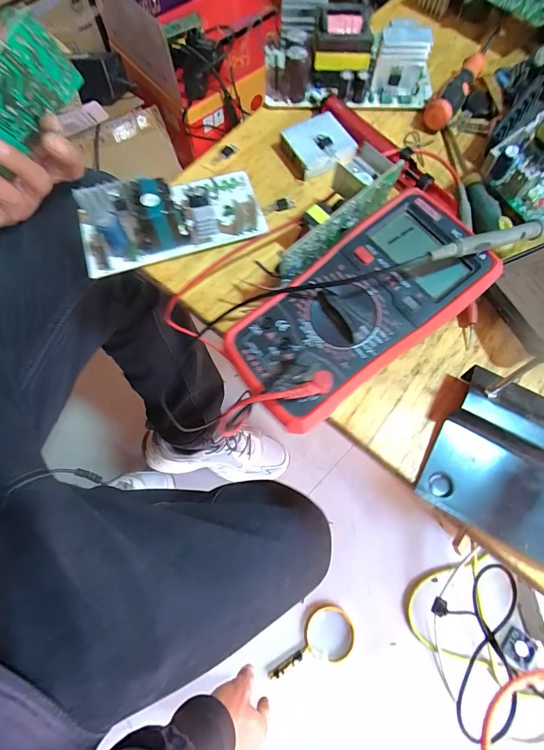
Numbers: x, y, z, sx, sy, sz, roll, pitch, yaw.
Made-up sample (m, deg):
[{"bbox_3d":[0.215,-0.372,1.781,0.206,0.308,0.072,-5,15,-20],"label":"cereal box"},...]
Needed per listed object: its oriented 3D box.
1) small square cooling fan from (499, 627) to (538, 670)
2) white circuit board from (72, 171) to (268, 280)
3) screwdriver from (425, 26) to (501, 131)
[{"bbox_3d":[0.456,0.506,0.674,0.055,0.007,0.052,-53,44,5],"label":"small square cooling fan"},{"bbox_3d":[-0.084,-0.137,0.291,0.148,0.043,0.075,-20,73,-7],"label":"white circuit board"},{"bbox_3d":[0.199,-0.308,0.361,0.025,0.024,0.173,32,74,10],"label":"screwdriver"}]

